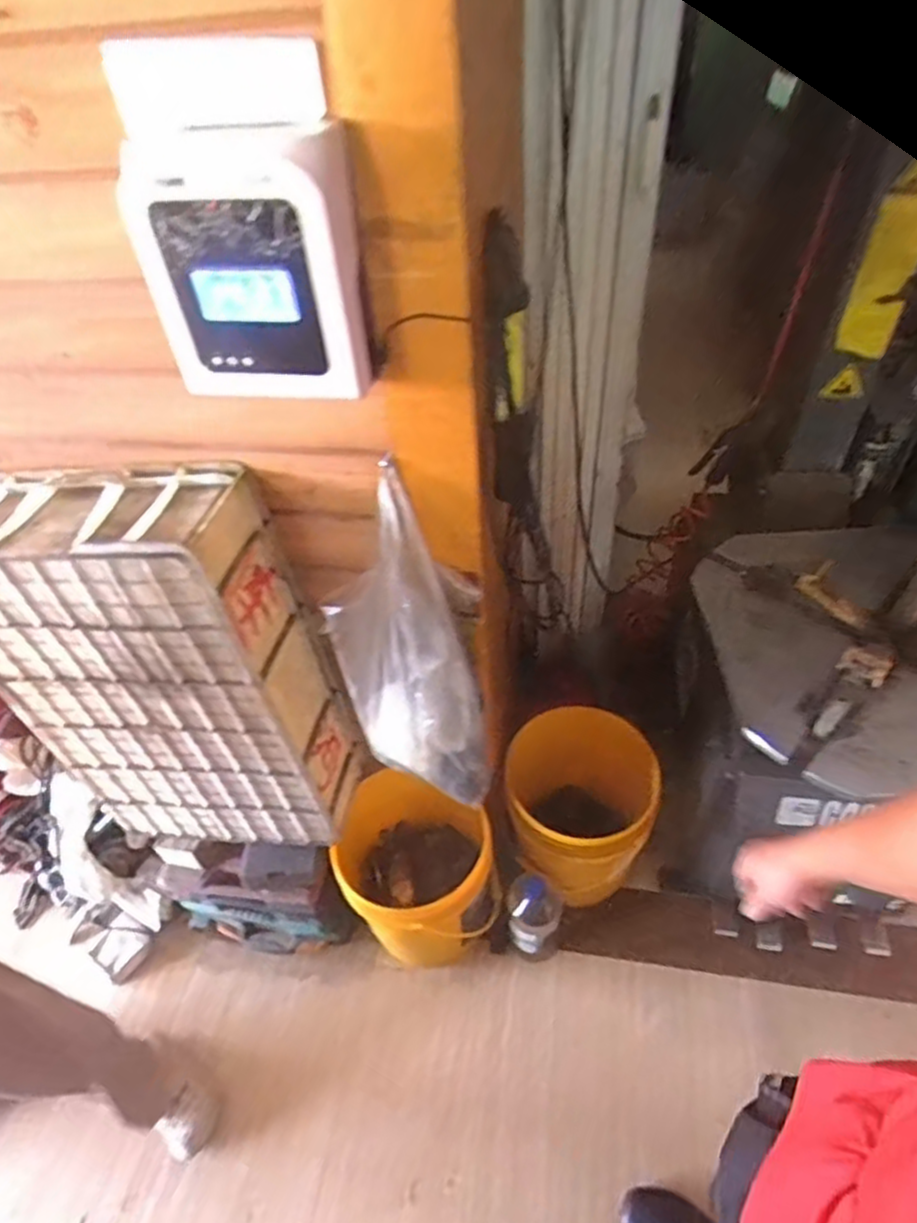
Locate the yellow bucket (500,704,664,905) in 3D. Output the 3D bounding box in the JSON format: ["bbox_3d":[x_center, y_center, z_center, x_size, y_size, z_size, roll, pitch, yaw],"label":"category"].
[{"bbox_3d":[0.245,0.430,1.389,0.293,0.434,0.304,-3,45,3],"label":"yellow bucket"}]

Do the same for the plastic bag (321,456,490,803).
[{"bbox_3d":[-0.063,0.045,0.849,0.186,0.438,0.096,-12,17,-6],"label":"plastic bag"}]

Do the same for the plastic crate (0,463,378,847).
[{"bbox_3d":[-0.431,0.104,0.988,0.438,0.630,0.182,1,46,6],"label":"plastic crate"}]

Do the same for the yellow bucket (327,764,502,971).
[{"bbox_3d":[-0.083,0.520,1.336,0.280,0.356,0.316,-10,45,-4],"label":"yellow bucket"}]

